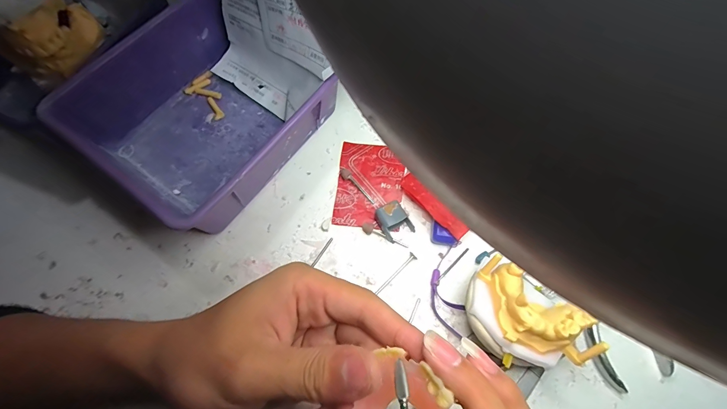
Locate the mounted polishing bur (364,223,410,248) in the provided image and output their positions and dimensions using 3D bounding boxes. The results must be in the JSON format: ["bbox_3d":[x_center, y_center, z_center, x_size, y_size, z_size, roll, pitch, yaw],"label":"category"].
[{"bbox_3d":[0.018,0.027,0.278,0.041,0.009,0.008,26,72,9],"label":"mounted polishing bur"}]

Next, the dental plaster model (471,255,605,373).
[{"bbox_3d":[0.103,0.076,0.210,0.080,0.036,0.051,42,74,15],"label":"dental plaster model"}]

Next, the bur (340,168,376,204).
[{"bbox_3d":[-0.005,-0.017,0.296,0.041,0.007,0.008,42,76,14],"label":"bur"}]

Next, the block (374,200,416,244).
[{"bbox_3d":[0.025,0.015,0.278,0.025,0.017,0.029,-31,72,-11],"label":"block"}]

